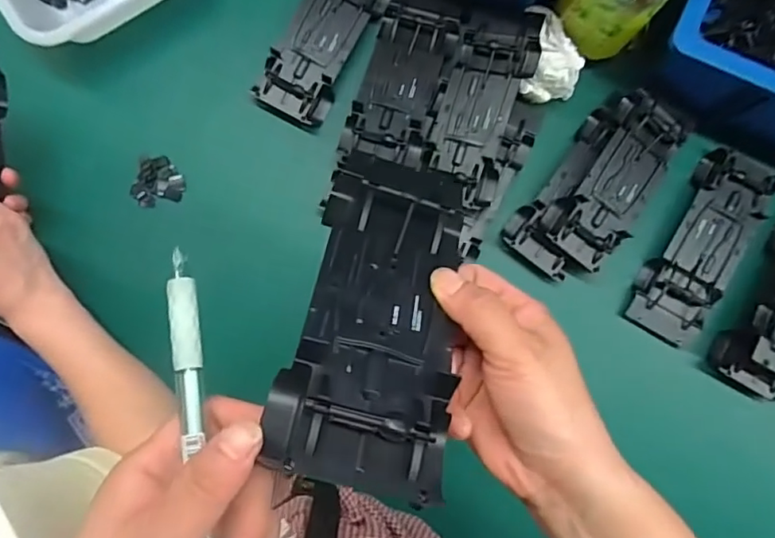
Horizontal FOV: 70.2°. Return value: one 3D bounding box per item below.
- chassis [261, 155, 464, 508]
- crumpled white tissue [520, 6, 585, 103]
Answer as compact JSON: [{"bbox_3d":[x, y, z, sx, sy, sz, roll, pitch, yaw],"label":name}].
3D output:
[{"bbox_3d":[-0.003,0.015,0.264,0.072,0.037,0.177,10,51,-2],"label":"chassis"},{"bbox_3d":[0.164,-0.206,0.540,0.061,0.043,0.079,8,88,-2],"label":"crumpled white tissue"}]

